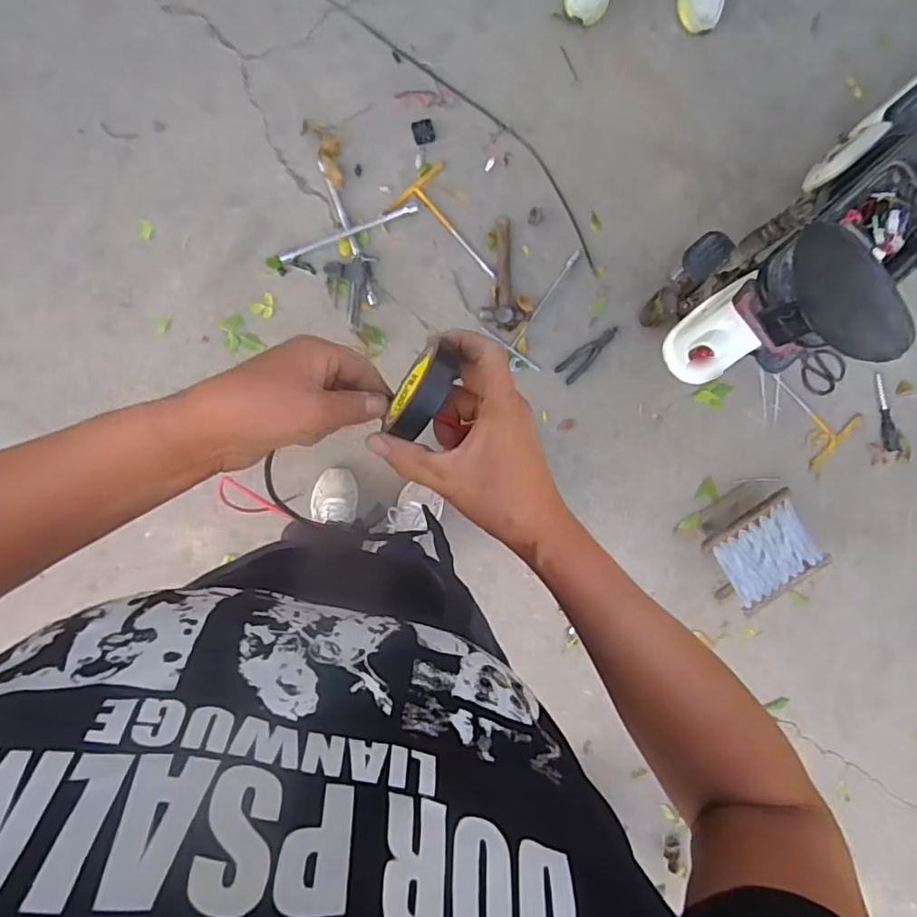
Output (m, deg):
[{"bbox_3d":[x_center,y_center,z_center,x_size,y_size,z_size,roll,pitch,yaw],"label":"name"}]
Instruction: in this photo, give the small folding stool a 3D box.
[{"bbox_3d":[0.685,0.208,1.342,0.216,0.132,0.220,-28,97,-4],"label":"small folding stool"}]

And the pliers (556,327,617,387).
[{"bbox_3d":[0.314,-0.250,1.377,0.177,0.011,0.055,-40,97,-3],"label":"pliers"}]

